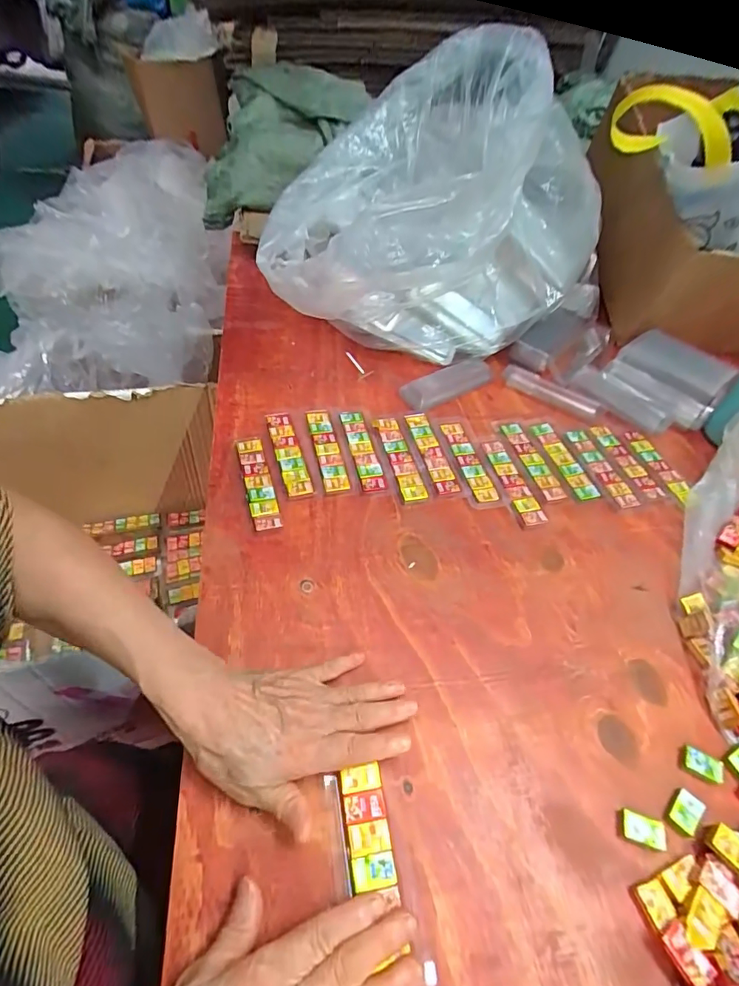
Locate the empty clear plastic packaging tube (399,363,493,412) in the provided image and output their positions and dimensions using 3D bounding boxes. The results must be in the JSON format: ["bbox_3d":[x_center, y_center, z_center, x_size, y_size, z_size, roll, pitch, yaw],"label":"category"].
[{"bbox_3d":[0.099,-0.141,0.601,0.133,0.020,0.039,-26,57,-26],"label":"empty clear plastic packaging tube"}]

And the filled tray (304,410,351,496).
[{"bbox_3d":[-0.046,-0.048,0.507,0.029,0.005,0.121,-7,51,-13],"label":"filled tray"}]

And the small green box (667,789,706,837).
[{"bbox_3d":[0.216,0.218,0.320,0.018,0.007,0.025,39,56,24],"label":"small green box"}]

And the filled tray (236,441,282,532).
[{"bbox_3d":[-0.111,-0.011,0.470,0.025,0.008,0.116,-11,52,-16],"label":"filled tray"}]

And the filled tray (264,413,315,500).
[{"bbox_3d":[-0.085,-0.043,0.498,0.027,0.004,0.119,-11,52,-16],"label":"filled tray"}]

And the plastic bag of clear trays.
[{"bbox_3d":[0.064,-0.334,0.577,0.405,0.295,0.263,-18,54,-20],"label":"plastic bag of clear trays"}]

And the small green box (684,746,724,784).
[{"bbox_3d":[0.242,0.197,0.341,0.025,0.007,0.017,23,51,13],"label":"small green box"}]

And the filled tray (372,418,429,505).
[{"bbox_3d":[0.033,-0.039,0.509,0.029,0.007,0.120,-9,51,-14],"label":"filled tray"}]

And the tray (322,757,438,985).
[{"bbox_3d":[0.003,0.227,0.284,0.049,0.010,0.105,-6,51,-12],"label":"tray"}]

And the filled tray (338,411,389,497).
[{"bbox_3d":[-0.008,-0.047,0.512,0.029,0.004,0.126,-7,51,-13],"label":"filled tray"}]

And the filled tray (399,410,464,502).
[{"bbox_3d":[0.067,-0.045,0.522,0.036,0.005,0.132,-7,51,-12],"label":"filled tray"}]

